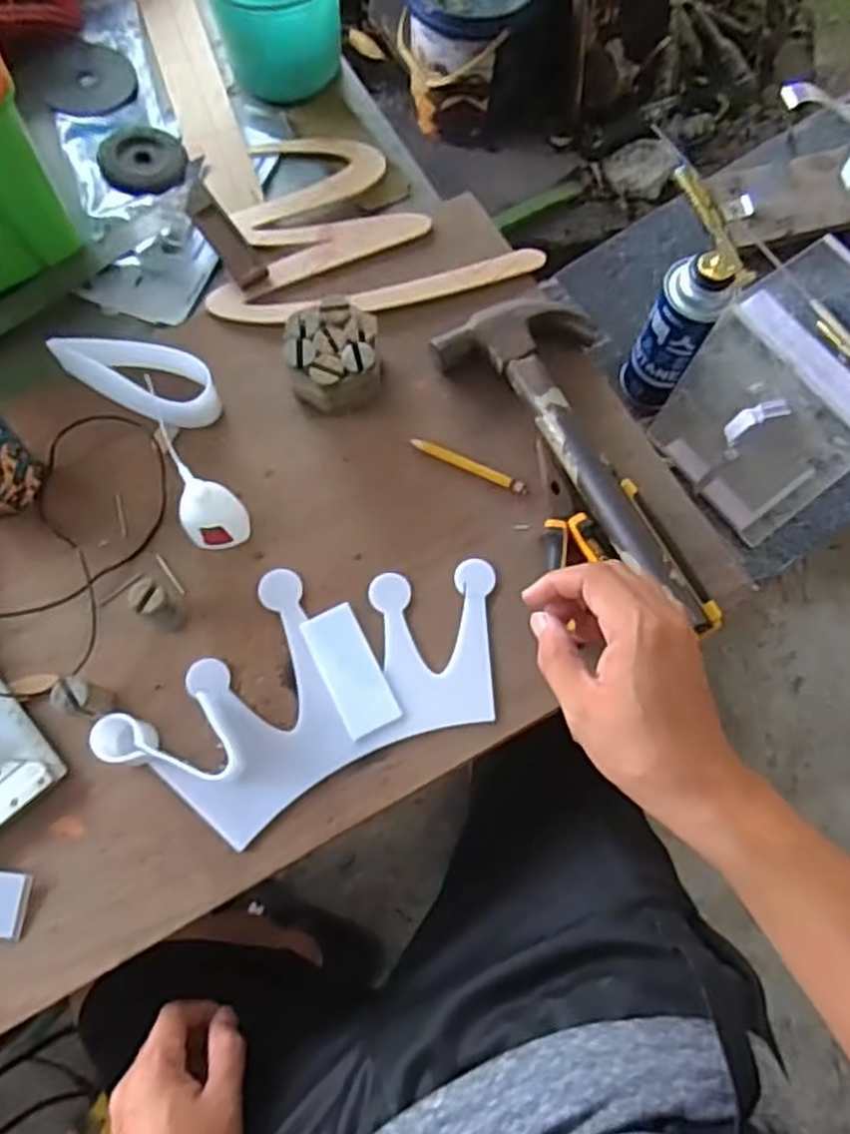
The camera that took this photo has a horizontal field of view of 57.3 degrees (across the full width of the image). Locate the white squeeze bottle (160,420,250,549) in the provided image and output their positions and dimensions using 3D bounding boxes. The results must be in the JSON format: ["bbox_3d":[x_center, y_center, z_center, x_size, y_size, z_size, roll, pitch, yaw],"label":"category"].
[{"bbox_3d":[-0.151,-0.045,0.529,0.034,0.119,0.037,18,74,5],"label":"white squeeze bottle"}]

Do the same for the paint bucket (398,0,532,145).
[{"bbox_3d":[0.069,-0.944,1.386,0.216,0.224,0.230,0,74,-1],"label":"paint bucket"}]

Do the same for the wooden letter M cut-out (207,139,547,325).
[{"bbox_3d":[-0.048,-0.304,0.664,0.263,0.030,0.204,-6,74,-2],"label":"wooden letter M cut-out"}]

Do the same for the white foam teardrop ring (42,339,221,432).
[{"bbox_3d":[-0.223,-0.148,0.605,0.127,0.043,0.050,26,75,7],"label":"white foam teardrop ring"}]

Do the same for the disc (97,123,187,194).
[{"bbox_3d":[-0.256,-0.371,0.703,0.073,0.012,0.087,-19,75,-6],"label":"disc"}]

